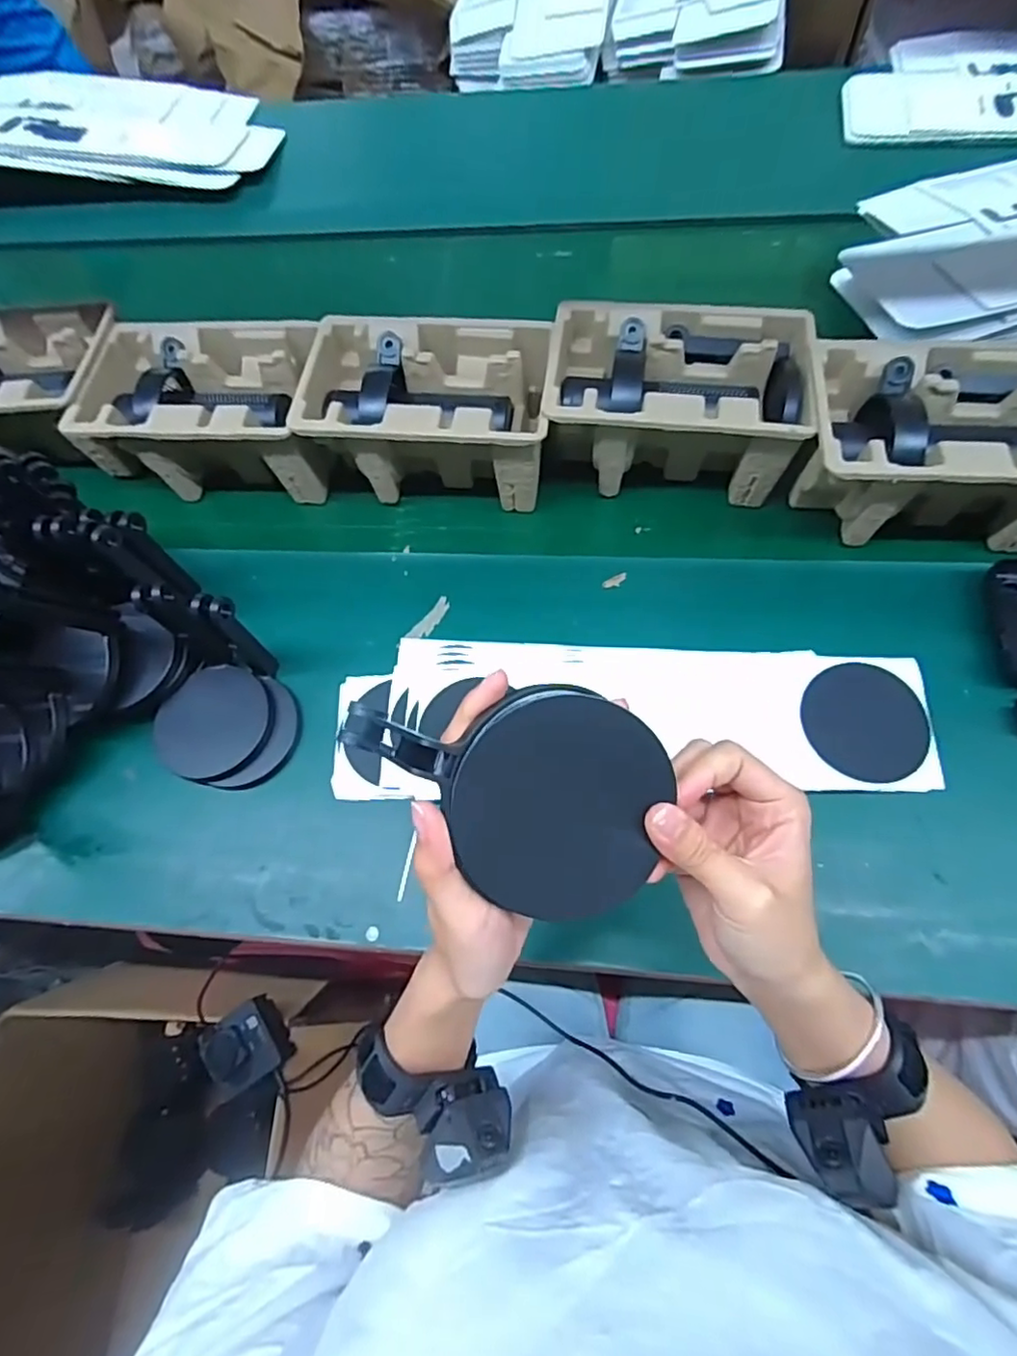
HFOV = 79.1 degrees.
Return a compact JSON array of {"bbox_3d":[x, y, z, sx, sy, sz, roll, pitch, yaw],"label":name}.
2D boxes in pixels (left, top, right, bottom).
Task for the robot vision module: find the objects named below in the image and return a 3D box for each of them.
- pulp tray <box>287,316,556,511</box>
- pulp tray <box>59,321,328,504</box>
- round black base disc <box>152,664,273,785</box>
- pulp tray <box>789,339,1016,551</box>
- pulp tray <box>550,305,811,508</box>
[{"bbox_3d":[-0.078,-0.248,0.595,0.231,0.111,0.143,4,64,3],"label":"pulp tray"},{"bbox_3d":[-0.295,-0.263,0.618,0.227,0.101,0.145,6,64,4],"label":"pulp tray"},{"bbox_3d":[-0.248,0.037,0.519,0.090,0.014,0.095,31,69,16],"label":"round black base disc"},{"bbox_3d":[0.359,-0.192,0.519,0.224,0.101,0.146,5,64,4],"label":"pulp tray"},{"bbox_3d":[0.148,-0.251,0.569,0.222,0.100,0.148,7,64,5],"label":"pulp tray"}]

